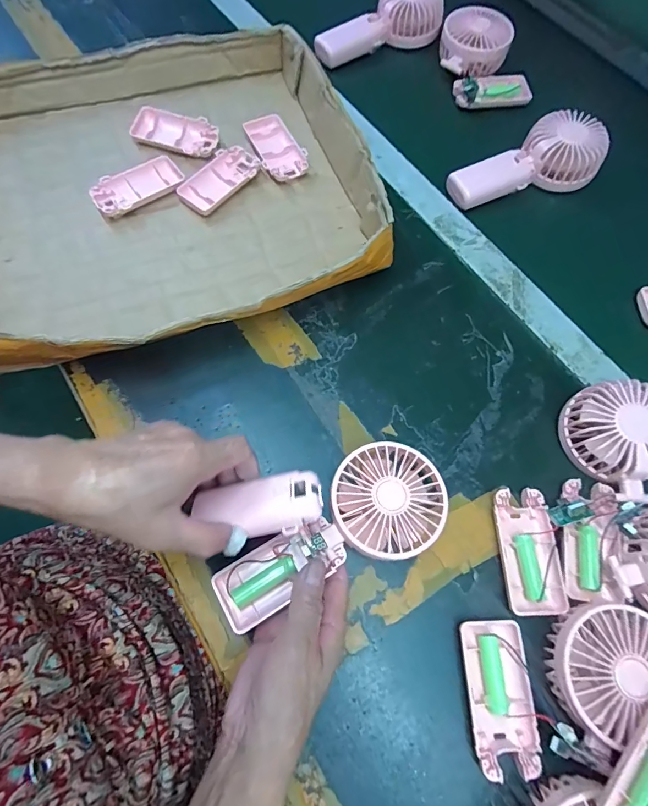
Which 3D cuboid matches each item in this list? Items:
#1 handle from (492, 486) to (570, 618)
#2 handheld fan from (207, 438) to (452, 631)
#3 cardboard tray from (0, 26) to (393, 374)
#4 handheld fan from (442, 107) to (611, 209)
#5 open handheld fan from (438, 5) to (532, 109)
[{"bbox_3d":[0.162,0.117,0.344,0.044,0.013,0.091,1,68,-2],"label":"handle"},{"bbox_3d":[0.006,0.098,0.325,0.180,0.029,0.080,-30,72,-7],"label":"handheld fan"},{"bbox_3d":[-0.165,-0.225,0.442,0.400,0.062,0.377,-20,70,-10],"label":"cardboard tray"},{"bbox_3d":[0.224,-0.271,0.483,0.180,0.046,0.082,-17,70,-9],"label":"handheld fan"},{"bbox_3d":[0.198,-0.434,0.551,0.097,0.053,0.135,-11,69,-7],"label":"open handheld fan"}]

